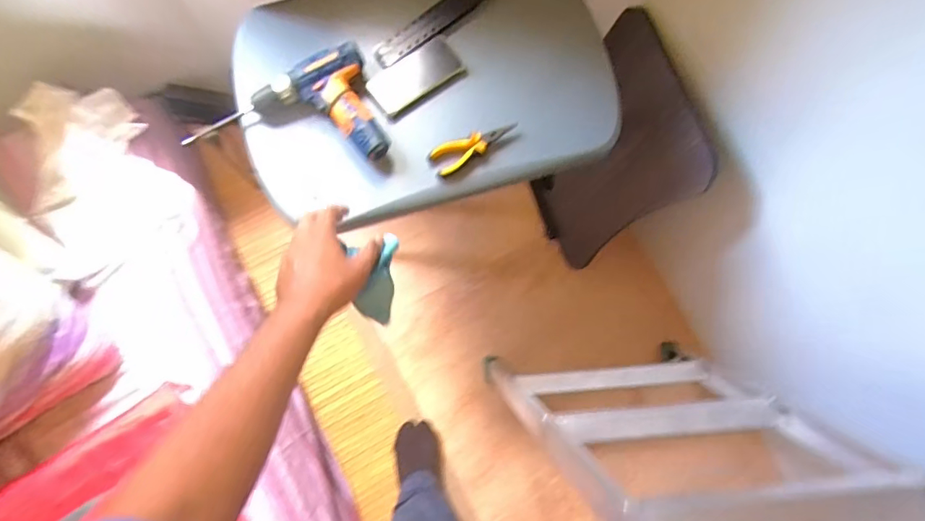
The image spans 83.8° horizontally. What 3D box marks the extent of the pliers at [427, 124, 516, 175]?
[{"bbox_3d":[0.018,-0.197,0.861,0.149,0.023,0.049,-30,78,-8],"label":"pliers"}]

